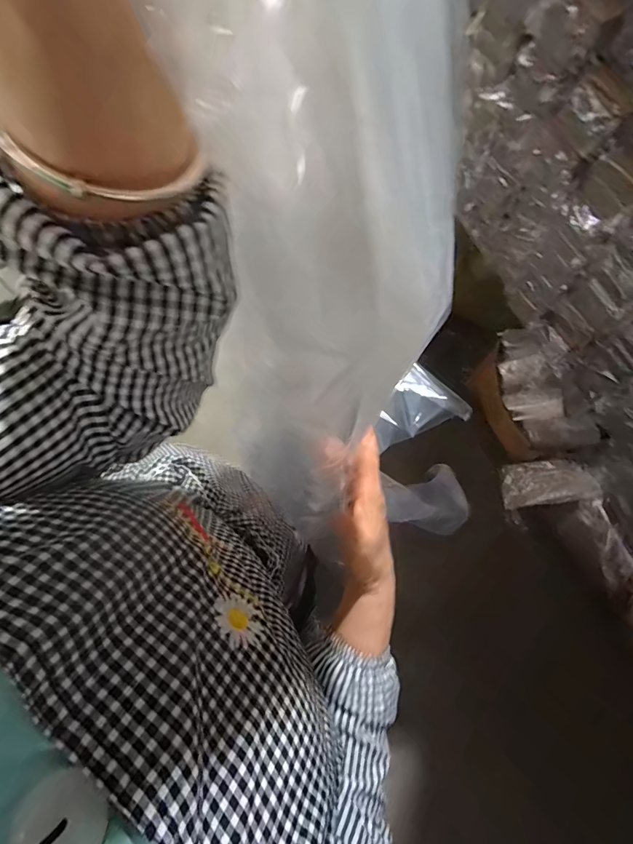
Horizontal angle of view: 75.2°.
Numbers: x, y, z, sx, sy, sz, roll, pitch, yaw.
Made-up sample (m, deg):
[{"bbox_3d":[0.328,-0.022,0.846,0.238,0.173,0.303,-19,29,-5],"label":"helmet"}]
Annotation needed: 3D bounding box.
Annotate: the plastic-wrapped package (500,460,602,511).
[{"bbox_3d":[0.685,0.178,1.224,0.255,0.039,0.132,-17,80,30],"label":"plastic-wrapped package"}]

